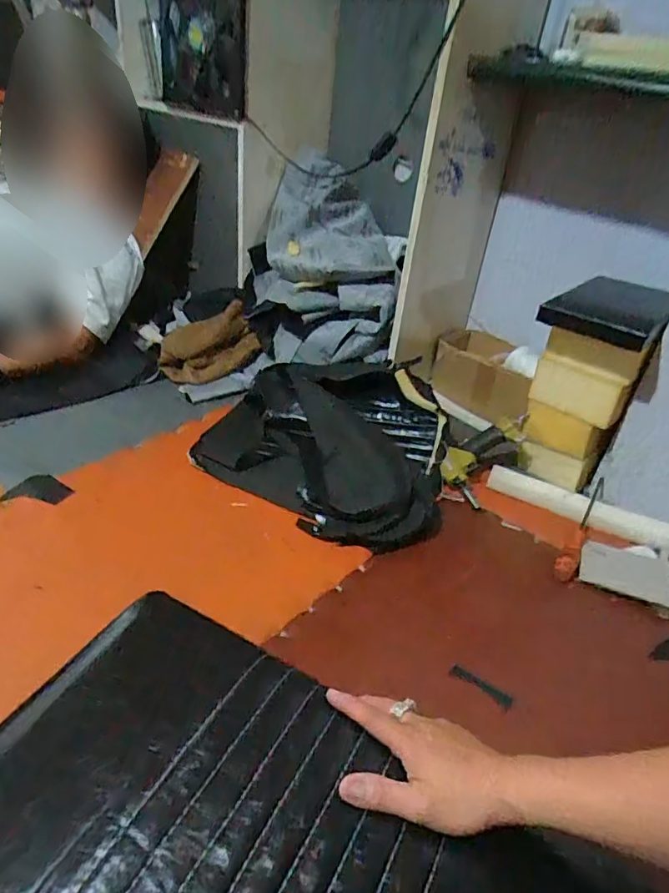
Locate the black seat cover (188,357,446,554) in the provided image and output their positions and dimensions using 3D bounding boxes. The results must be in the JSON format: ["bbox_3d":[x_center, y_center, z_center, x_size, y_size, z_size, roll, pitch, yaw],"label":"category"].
[{"bbox_3d":[0.011,-0.017,1.051,0.477,0.137,0.407,26,39,27],"label":"black seat cover"}]

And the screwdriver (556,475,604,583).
[{"bbox_3d":[0.431,0.137,0.940,0.031,0.042,0.263,23,38,24],"label":"screwdriver"}]

